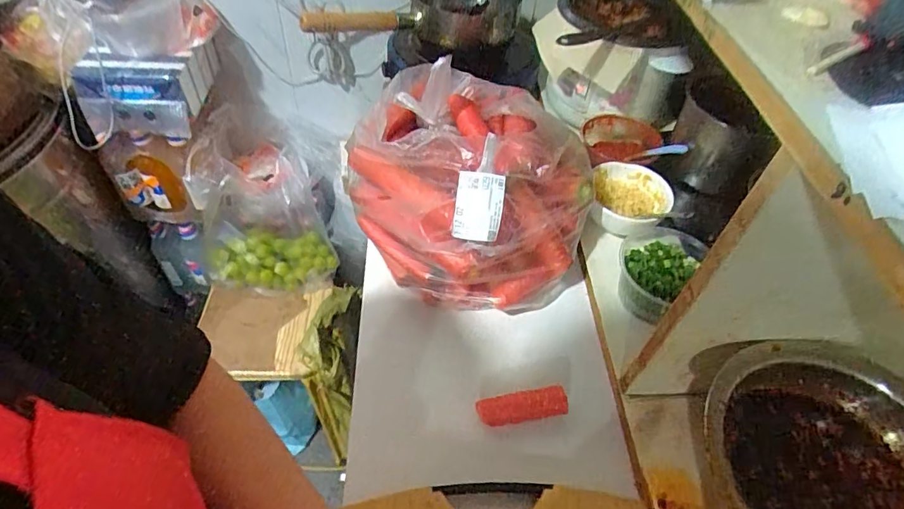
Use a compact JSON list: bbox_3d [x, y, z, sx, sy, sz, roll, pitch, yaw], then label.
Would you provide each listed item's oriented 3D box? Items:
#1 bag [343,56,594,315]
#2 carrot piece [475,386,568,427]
[{"bbox_3d":[0.018,-0.085,0.612,0.297,0.174,0.252,31,53,20],"label":"bag"},{"bbox_3d":[0.072,0.153,0.509,0.090,0.023,0.025,-5,50,-10],"label":"carrot piece"}]

